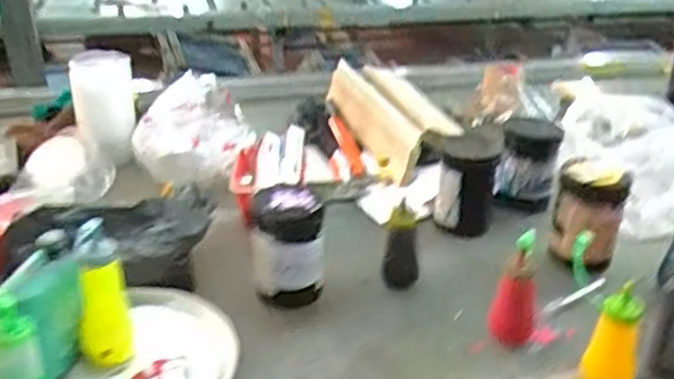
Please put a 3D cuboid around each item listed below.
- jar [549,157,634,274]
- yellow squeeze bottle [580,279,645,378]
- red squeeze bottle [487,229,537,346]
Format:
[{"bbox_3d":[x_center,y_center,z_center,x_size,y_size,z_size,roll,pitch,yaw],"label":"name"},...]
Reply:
[{"bbox_3d":[0.412,0.042,1.136,0.101,0.185,0.083,13,29,21],"label":"jar"},{"bbox_3d":[0.350,0.193,0.875,0.059,0.134,0.065,15,31,26],"label":"yellow squeeze bottle"},{"bbox_3d":[0.250,0.142,0.972,0.058,0.162,0.067,10,29,17],"label":"red squeeze bottle"}]

